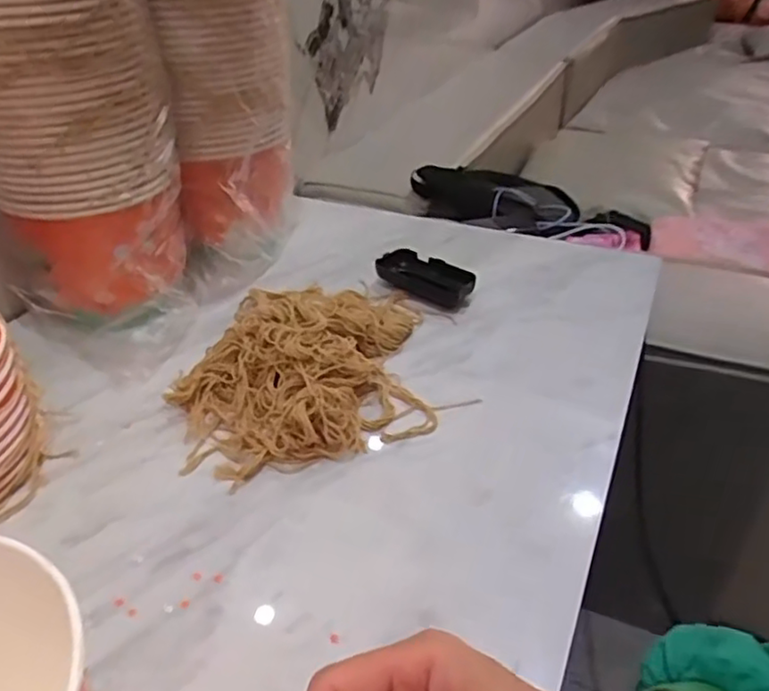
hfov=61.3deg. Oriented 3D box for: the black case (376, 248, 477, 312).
[{"bbox_3d":[0.043,-0.073,0.692,0.114,0.027,0.052,24,43,30],"label":"black case"}]

